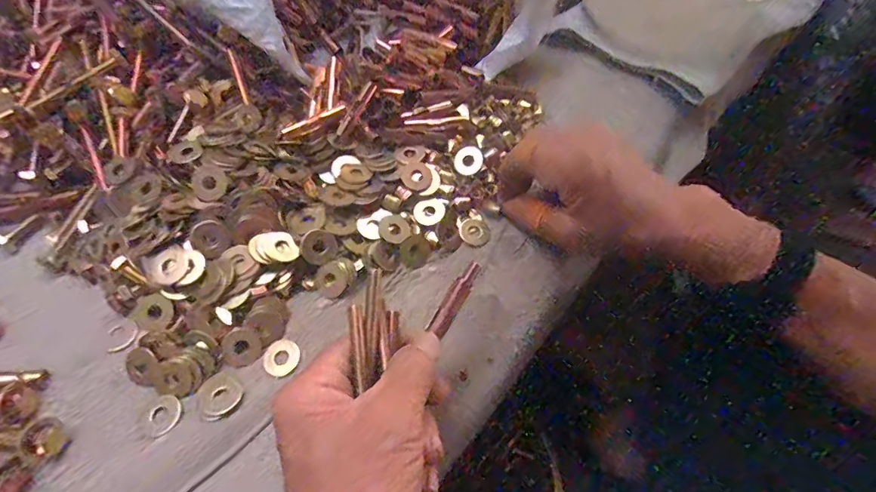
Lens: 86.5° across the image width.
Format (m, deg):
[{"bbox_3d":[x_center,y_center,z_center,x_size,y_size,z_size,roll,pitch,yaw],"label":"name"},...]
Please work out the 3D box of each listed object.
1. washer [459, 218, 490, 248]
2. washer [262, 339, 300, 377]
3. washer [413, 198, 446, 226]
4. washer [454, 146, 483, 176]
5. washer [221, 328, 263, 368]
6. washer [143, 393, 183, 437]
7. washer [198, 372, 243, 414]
[{"bbox_3d":[0.025,-0.010,0.313,0.020,0.004,0.021,1,60,-1],"label":"washer"},{"bbox_3d":[-0.088,0.063,0.262,0.020,0.004,0.020,1,60,-1],"label":"washer"},{"bbox_3d":[-0.005,-0.023,0.310,0.021,0.004,0.018,-4,61,-4],"label":"washer"},{"bbox_3d":[0.022,-0.061,0.328,0.020,0.007,0.020,1,60,-1],"label":"washer"},{"bbox_3d":[-0.110,0.057,0.262,0.020,0.004,0.021,4,77,-15],"label":"washer"},{"bbox_3d":[-0.145,0.088,0.244,0.020,0.004,0.019,1,60,-1],"label":"washer"},{"bbox_3d":[-0.117,0.079,0.250,0.022,0.004,0.020,1,60,-1],"label":"washer"}]

